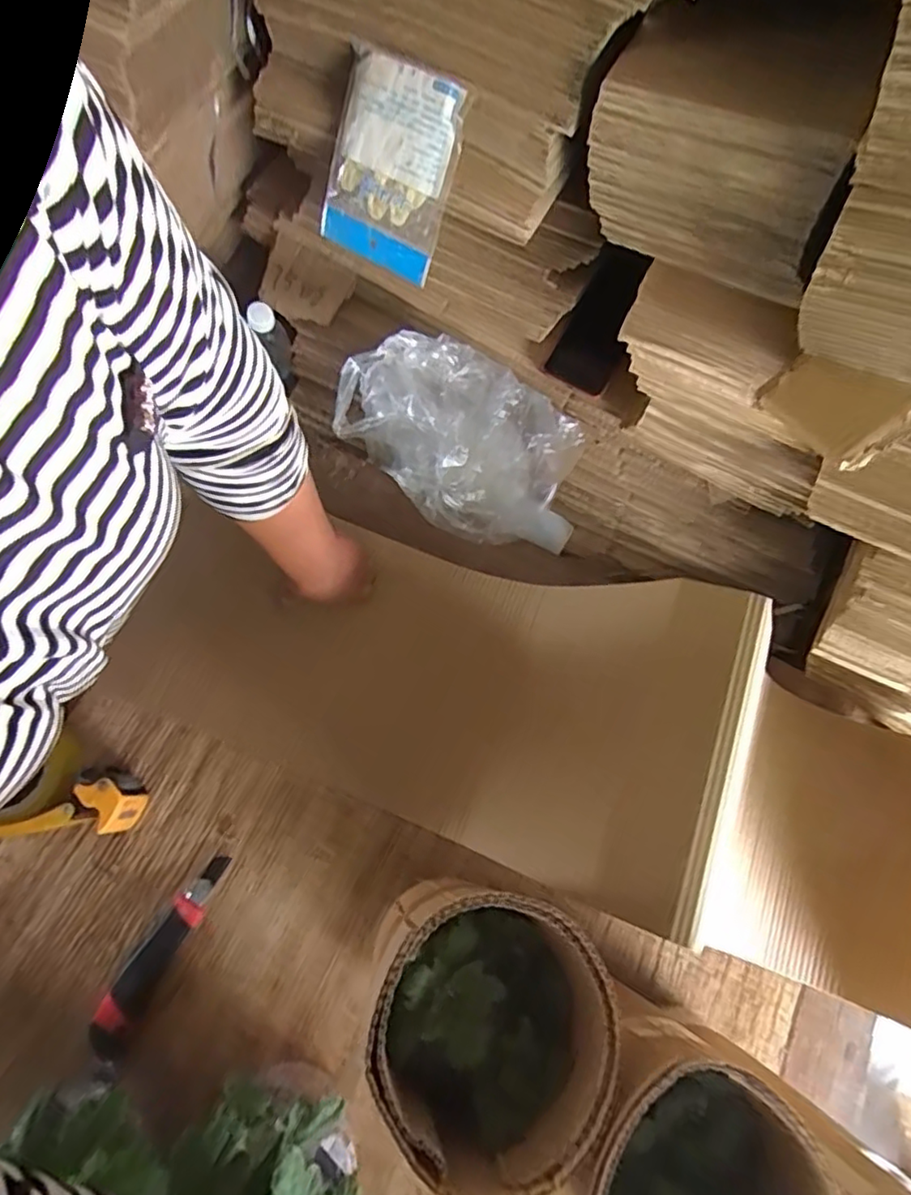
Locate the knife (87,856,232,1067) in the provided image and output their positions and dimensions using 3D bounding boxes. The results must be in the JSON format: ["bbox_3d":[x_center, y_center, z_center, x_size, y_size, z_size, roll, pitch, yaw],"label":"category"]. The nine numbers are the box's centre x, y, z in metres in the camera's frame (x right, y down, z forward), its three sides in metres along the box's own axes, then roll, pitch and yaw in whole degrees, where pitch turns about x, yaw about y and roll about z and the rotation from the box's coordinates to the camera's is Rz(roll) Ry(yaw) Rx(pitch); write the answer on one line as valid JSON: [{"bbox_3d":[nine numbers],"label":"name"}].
[{"bbox_3d":[-0.277,0.331,0.569,0.040,0.012,0.174,27,61,6],"label":"knife"}]

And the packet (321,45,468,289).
[{"bbox_3d":[-0.068,-0.431,0.610,0.138,0.168,0.013,30,40,8],"label":"packet"}]

